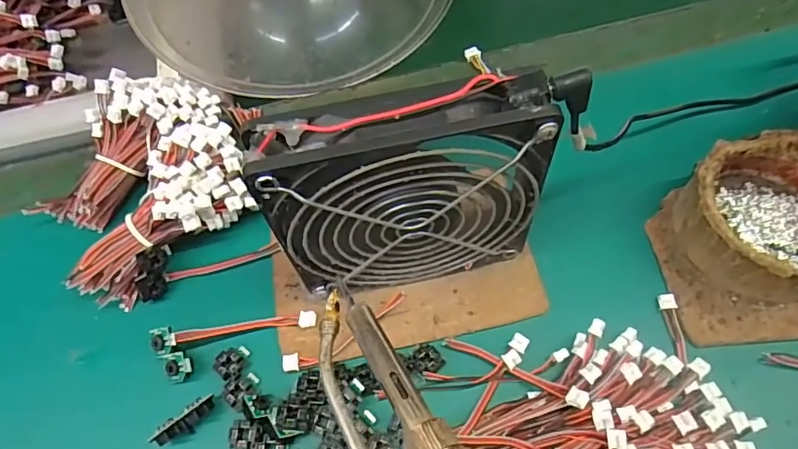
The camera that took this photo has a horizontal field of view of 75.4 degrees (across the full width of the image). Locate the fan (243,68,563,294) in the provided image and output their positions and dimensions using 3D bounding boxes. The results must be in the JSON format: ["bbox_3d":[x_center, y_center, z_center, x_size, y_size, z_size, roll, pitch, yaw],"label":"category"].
[{"bbox_3d":[0.006,-0.009,0.237,0.116,0.128,0.028,-11,62,-2],"label":"fan"}]

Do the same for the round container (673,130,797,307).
[{"bbox_3d":[0.193,-0.005,0.269,0.081,0.041,0.082,35,70,20],"label":"round container"}]

